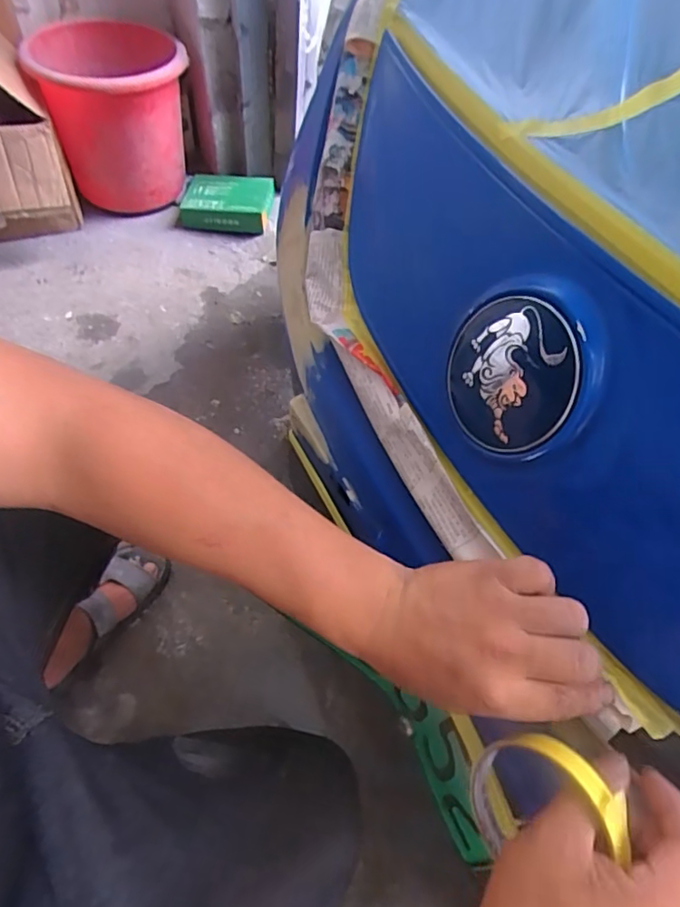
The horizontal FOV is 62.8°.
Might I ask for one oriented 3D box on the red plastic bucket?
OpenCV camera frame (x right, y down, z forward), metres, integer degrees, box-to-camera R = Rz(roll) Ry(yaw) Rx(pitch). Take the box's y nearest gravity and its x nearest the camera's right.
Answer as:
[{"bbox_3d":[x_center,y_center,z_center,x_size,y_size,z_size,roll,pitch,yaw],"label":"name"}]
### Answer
[{"bbox_3d":[-0.526,-0.798,1.345,0.328,0.354,0.281,-14,54,-14],"label":"red plastic bucket"}]

